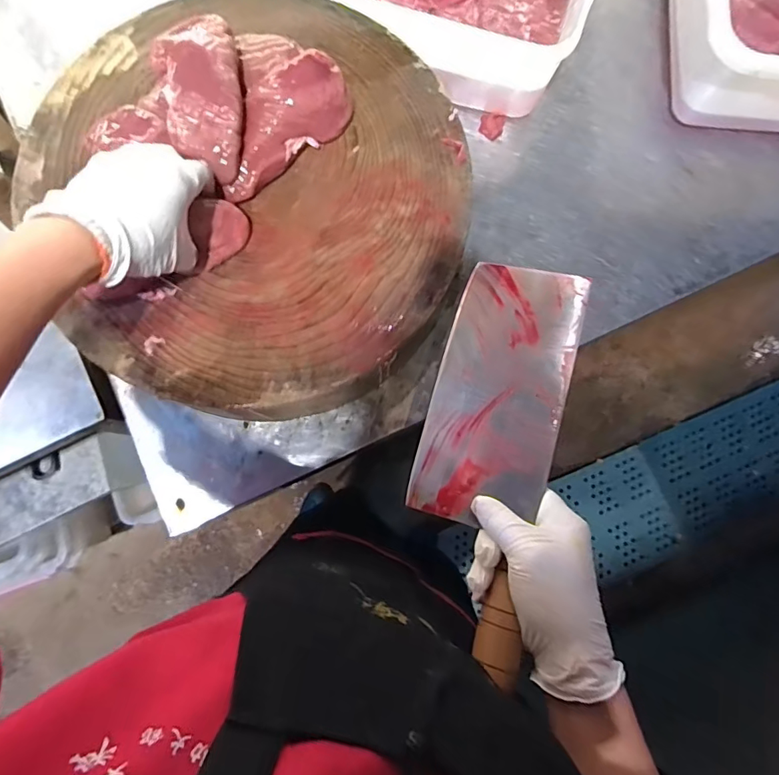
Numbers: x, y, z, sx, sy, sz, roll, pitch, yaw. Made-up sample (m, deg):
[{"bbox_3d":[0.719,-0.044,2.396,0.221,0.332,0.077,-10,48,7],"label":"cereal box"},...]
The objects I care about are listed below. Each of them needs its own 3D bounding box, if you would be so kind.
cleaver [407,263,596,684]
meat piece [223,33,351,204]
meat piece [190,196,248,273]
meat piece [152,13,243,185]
[{"bbox_3d":[0.082,0.042,0.390,0.105,0.034,0.314,13,73,1],"label":"cleaver"},{"bbox_3d":[-0.087,-0.234,0.430,0.094,0.047,0.138,4,80,0],"label":"meat piece"},{"bbox_3d":[-0.147,-0.132,0.414,0.037,0.027,0.055,23,80,3],"label":"meat piece"},{"bbox_3d":[-0.156,-0.244,0.407,0.067,0.037,0.129,-13,80,-3],"label":"meat piece"}]

